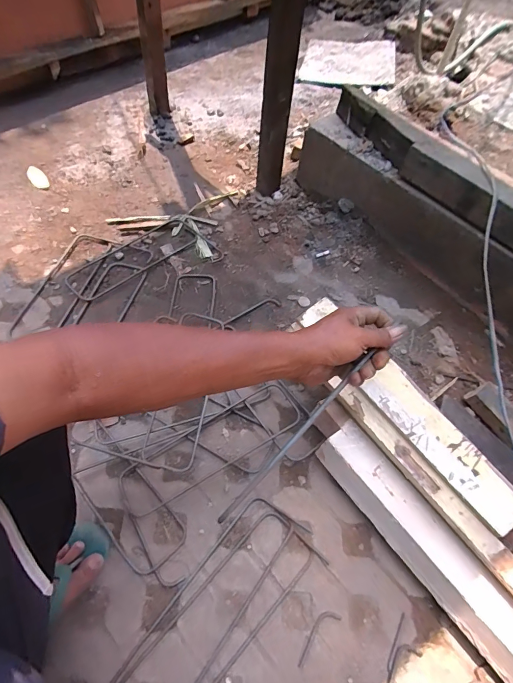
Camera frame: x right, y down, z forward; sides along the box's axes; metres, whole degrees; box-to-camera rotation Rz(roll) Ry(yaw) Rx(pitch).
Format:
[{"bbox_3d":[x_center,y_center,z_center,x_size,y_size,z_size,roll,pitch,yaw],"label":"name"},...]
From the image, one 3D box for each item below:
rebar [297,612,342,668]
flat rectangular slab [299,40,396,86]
[{"bbox_3d":[0.092,0.453,0.583,0.092,0.004,0.025,-33,65,-23],"label":"rebar"},{"bbox_3d":[0.379,-1.165,1.561,0.364,0.029,0.370,5,62,11],"label":"flat rectangular slab"}]

